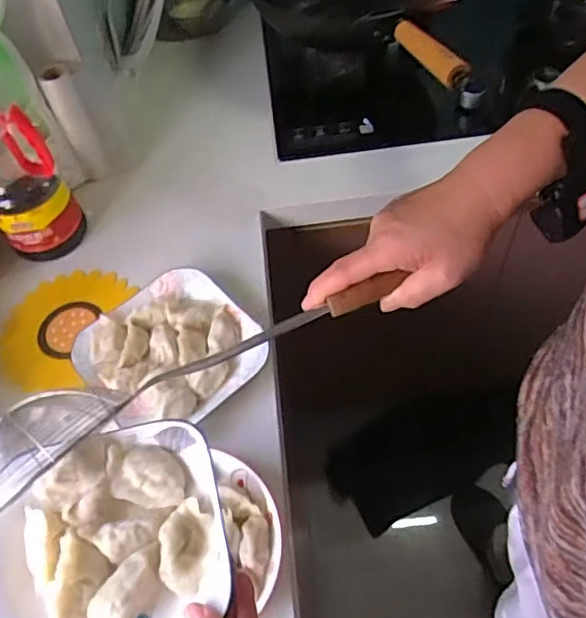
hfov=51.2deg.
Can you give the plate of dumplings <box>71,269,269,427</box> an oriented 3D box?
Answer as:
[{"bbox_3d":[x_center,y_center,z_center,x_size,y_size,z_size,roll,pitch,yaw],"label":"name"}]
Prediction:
[{"bbox_3d":[-0.141,0.049,0.721,0.189,0.041,0.185,-39,61,-20],"label":"plate of dumplings"}]

